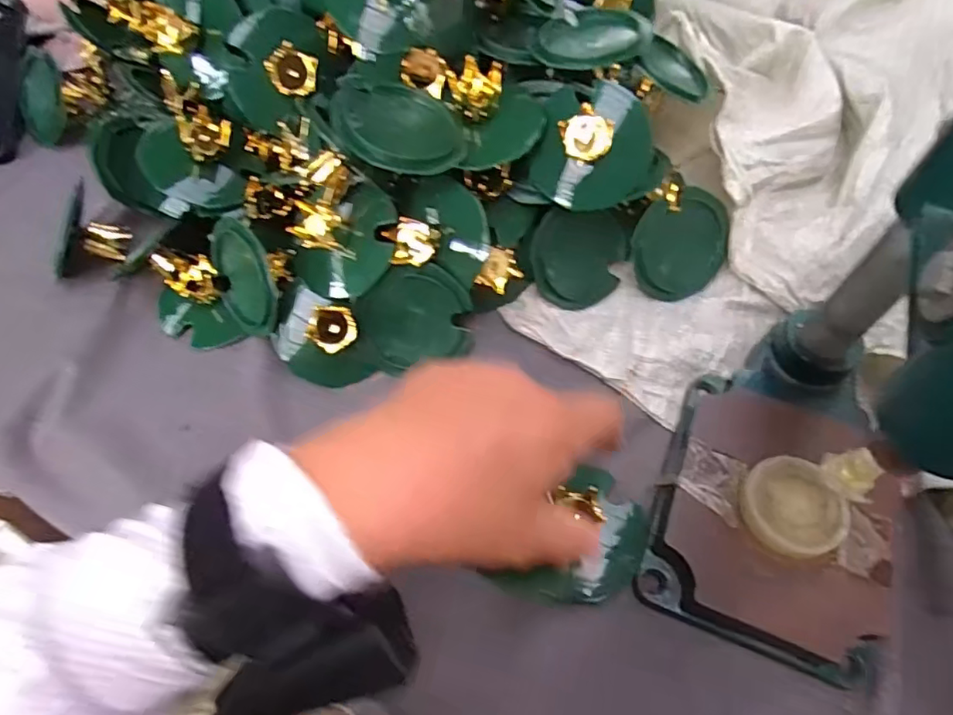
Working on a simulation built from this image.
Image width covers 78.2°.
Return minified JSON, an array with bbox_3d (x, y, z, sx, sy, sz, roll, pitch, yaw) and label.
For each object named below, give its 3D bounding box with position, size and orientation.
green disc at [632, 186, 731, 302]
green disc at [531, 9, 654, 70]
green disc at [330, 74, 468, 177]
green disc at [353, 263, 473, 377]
[{"bbox_3d":[0.145,-0.079,0.412,0.075,0.070,0.006,-26,19,-12],"label":"green disc"},{"bbox_3d":[0.077,-0.208,0.383,0.067,0.015,0.066,-1,61,1],"label":"green disc"},{"bbox_3d":[-0.044,-0.133,0.339,0.074,0.013,0.060,8,67,-16],"label":"green disc"},{"bbox_3d":[-0.039,-0.025,0.371,0.067,0.006,0.064,-1,105,-4],"label":"green disc"}]

